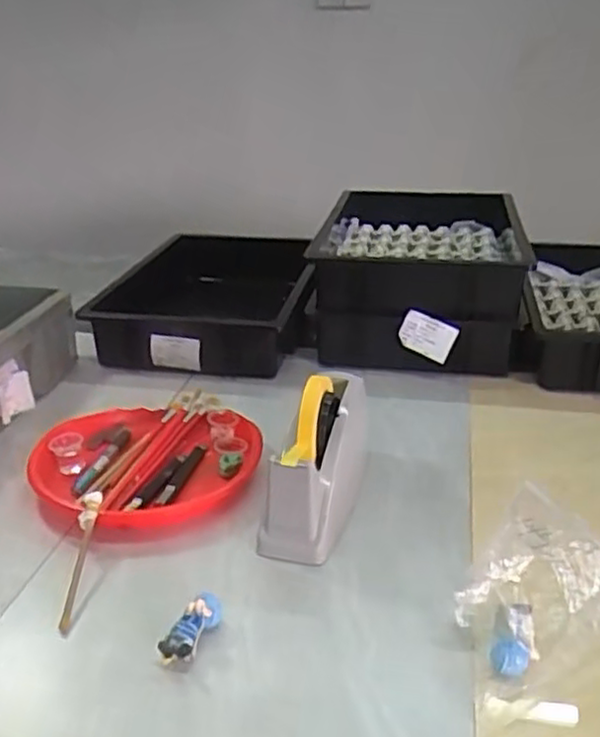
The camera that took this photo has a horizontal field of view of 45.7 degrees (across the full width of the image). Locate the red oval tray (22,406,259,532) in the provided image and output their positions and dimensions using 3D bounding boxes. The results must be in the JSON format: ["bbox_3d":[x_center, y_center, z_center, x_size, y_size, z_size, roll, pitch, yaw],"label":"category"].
[{"bbox_3d":[-0.171,0.109,0.789,0.246,0.050,0.241,1,23,5],"label":"red oval tray"}]

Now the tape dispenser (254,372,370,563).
[{"bbox_3d":[0.024,0.085,0.741,0.063,0.123,0.225,7,25,17],"label":"tape dispenser"}]

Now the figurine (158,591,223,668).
[{"bbox_3d":[-0.087,0.210,0.572,0.023,0.025,0.062,15,45,34],"label":"figurine"}]

